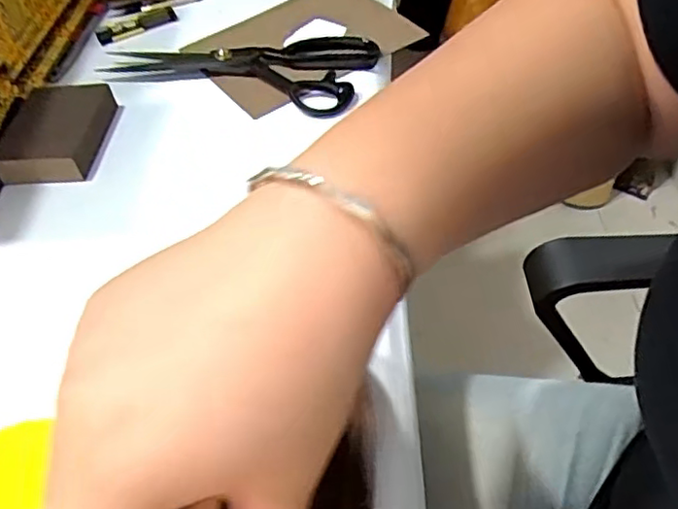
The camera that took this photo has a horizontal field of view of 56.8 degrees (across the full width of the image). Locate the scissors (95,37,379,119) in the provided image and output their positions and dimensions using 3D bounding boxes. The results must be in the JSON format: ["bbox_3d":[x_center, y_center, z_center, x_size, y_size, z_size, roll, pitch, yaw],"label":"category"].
[{"bbox_3d":[-0.095,-0.179,0.577,0.243,0.022,0.097,12,51,16],"label":"scissors"}]

